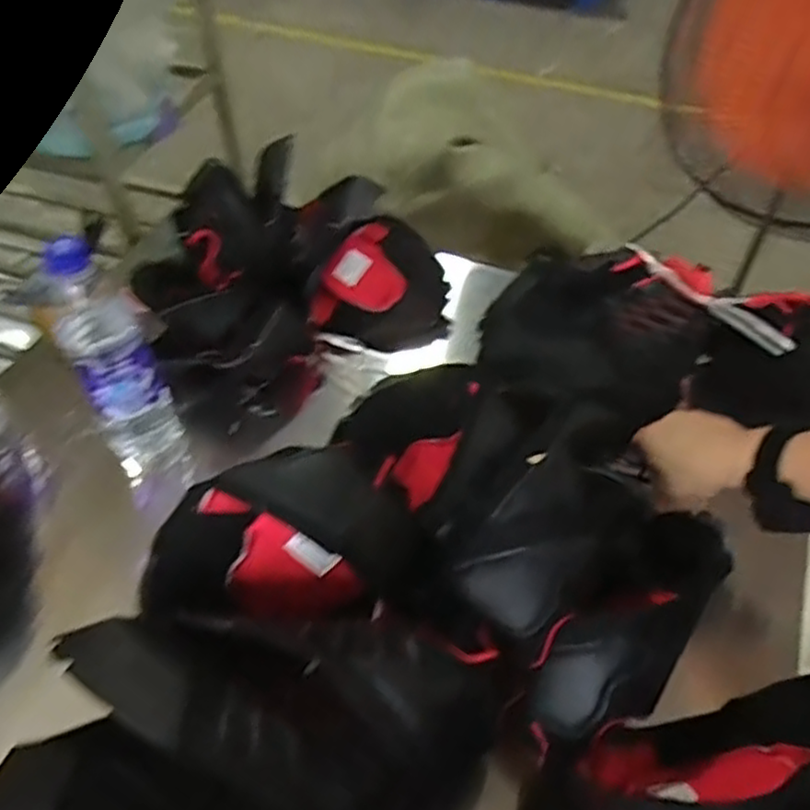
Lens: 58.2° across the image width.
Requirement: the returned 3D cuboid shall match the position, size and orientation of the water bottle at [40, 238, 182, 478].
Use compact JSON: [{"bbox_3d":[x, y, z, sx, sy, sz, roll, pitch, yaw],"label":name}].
[{"bbox_3d":[-0.249,-0.038,0.631,0.066,0.227,0.057,-22,53,-18],"label":"water bottle"}]

